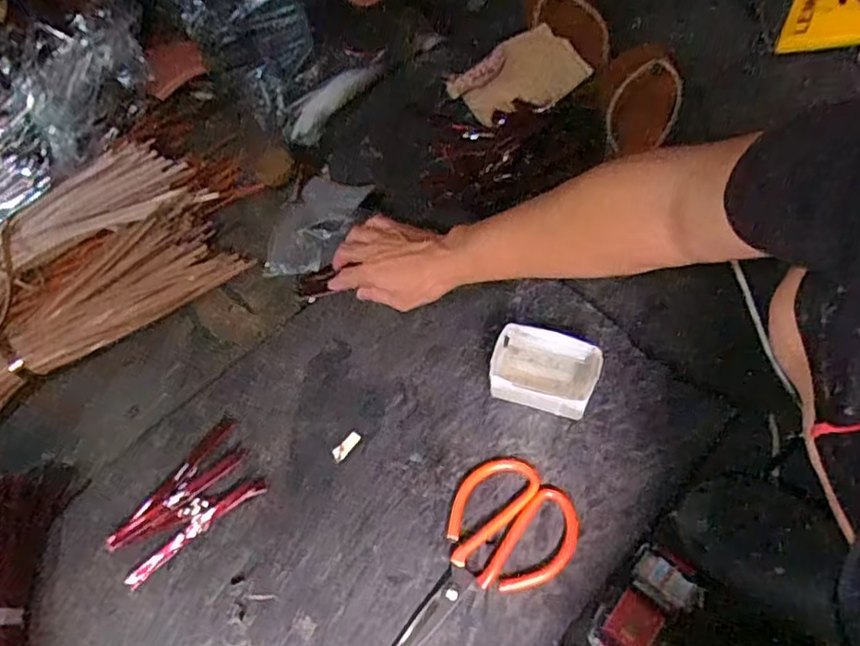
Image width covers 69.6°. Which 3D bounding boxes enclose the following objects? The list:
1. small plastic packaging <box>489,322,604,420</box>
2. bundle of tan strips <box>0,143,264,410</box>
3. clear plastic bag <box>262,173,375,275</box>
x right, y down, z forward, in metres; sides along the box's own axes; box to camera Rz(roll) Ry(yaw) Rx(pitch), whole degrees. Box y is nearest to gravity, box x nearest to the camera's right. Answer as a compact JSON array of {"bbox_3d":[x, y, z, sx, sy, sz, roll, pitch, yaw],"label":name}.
[{"bbox_3d":[0.114,0.047,0.625,0.101,0.062,0.065,14,63,12],"label":"small plastic packaging"},{"bbox_3d":[-0.496,-0.034,0.757,0.616,0.087,0.235,-35,60,-16],"label":"bundle of tan strips"},{"bbox_3d":[-0.145,-0.131,0.808,0.112,0.065,0.184,9,58,12],"label":"clear plastic bag"}]

